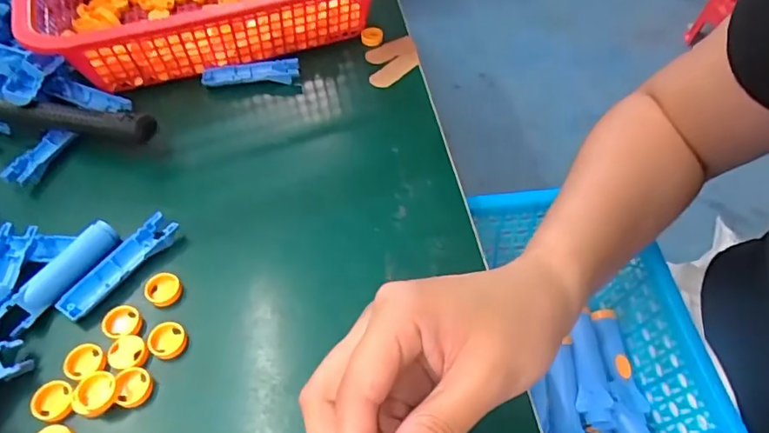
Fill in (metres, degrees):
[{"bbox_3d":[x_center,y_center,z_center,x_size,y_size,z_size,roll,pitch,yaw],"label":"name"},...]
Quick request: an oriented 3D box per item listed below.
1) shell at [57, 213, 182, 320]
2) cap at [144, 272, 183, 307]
[{"bbox_3d":[-0.158,0.030,0.304,0.019,0.011,0.075,31,60,22],"label":"shell"},{"bbox_3d":[-0.130,0.043,0.299,0.019,0.009,0.019,0,53,0],"label":"cap"}]

